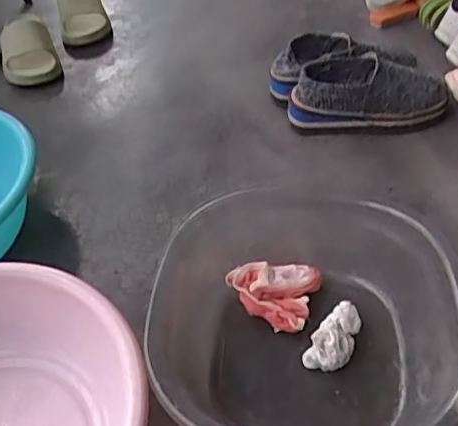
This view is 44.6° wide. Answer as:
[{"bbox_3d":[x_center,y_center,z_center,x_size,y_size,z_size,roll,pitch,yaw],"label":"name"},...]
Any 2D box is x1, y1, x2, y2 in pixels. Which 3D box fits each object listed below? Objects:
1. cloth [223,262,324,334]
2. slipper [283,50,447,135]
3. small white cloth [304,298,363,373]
[{"bbox_3d":[0.047,0.089,0.639,0.101,0.037,0.078,15,49,17],"label":"cloth"},{"bbox_3d":[0.215,-0.189,0.868,0.243,0.074,0.101,-4,46,0],"label":"slipper"},{"bbox_3d":[0.114,0.133,0.594,0.041,0.042,0.080,22,51,22],"label":"small white cloth"}]

